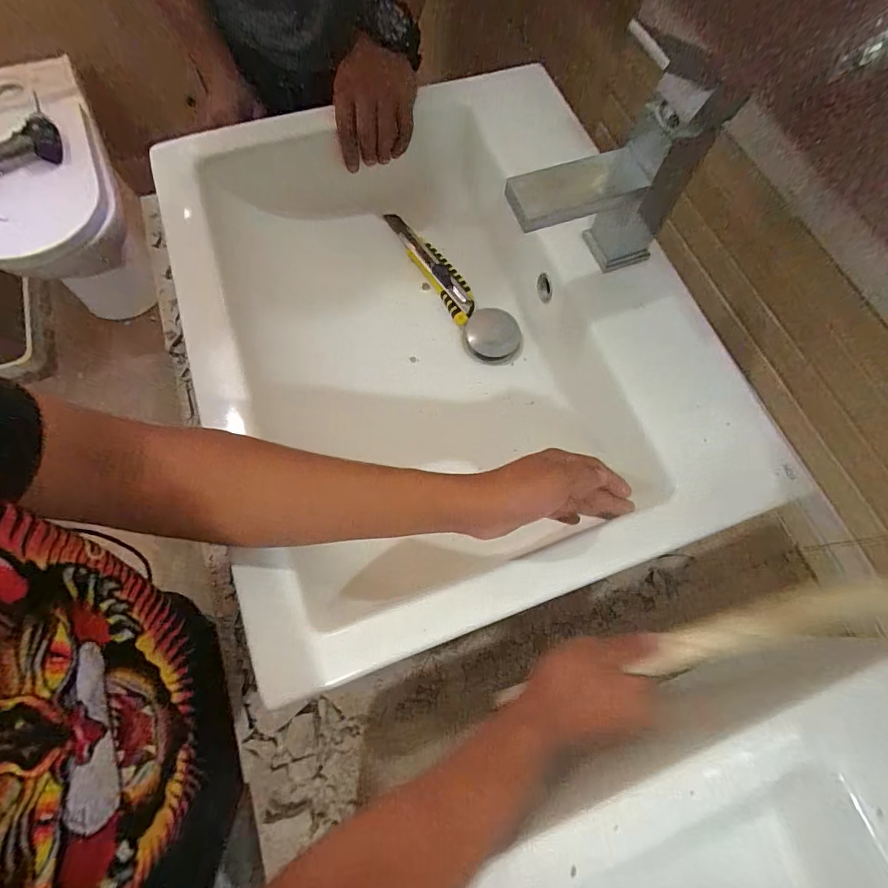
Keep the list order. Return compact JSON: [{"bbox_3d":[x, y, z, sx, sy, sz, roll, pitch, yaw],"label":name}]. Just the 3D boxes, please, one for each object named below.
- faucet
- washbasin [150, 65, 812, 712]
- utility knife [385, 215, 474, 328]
[{"bbox_3d":[0.129,-0.203,0.353,0.170,0.144,0.051,-18,71,-9],"label":"faucet"},{"bbox_3d":[-0.010,-0.114,0.466,0.450,0.131,0.556,-19,72,-10],"label":"washbasin"},{"bbox_3d":[-0.015,-0.218,0.534,0.036,0.016,0.169,-31,74,-13],"label":"utility knife"}]

